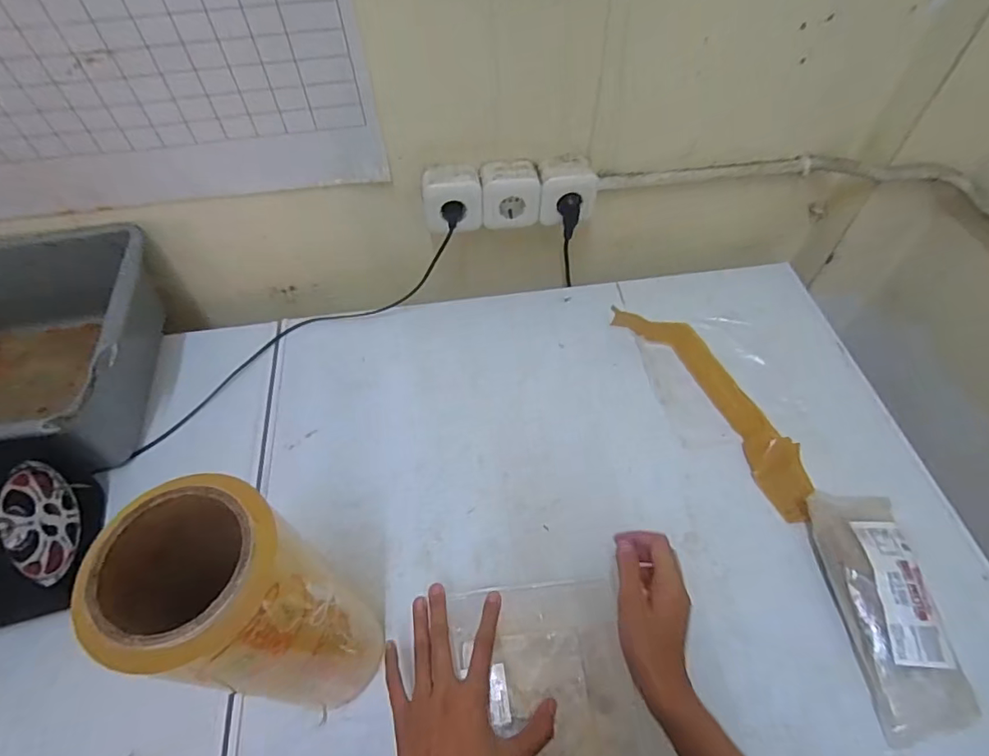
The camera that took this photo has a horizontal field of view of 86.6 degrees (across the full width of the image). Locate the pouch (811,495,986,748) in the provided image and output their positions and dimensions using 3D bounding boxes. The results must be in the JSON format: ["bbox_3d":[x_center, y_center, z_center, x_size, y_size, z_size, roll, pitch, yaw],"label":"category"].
[{"bbox_3d":[0.399,0.232,0.536,0.085,0.047,0.222,-4,56,0],"label":"pouch"}]

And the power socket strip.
[{"bbox_3d":[0.021,-0.260,0.744,0.237,0.083,0.065,-8,56,-6],"label":"power socket strip"}]

